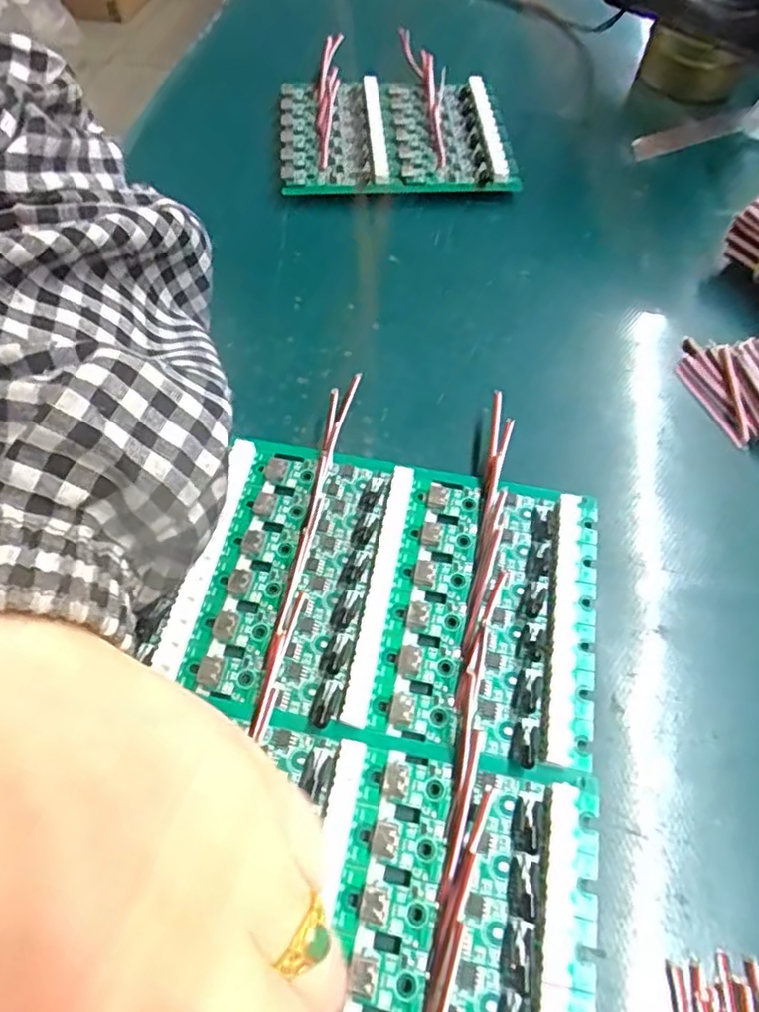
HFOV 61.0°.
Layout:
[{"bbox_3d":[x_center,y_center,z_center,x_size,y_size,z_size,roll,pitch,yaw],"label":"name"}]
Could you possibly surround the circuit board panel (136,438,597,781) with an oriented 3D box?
[{"bbox_3d":[0.003,0.028,0.224,0.140,0.010,0.100,10,59,5],"label":"circuit board panel"}]

